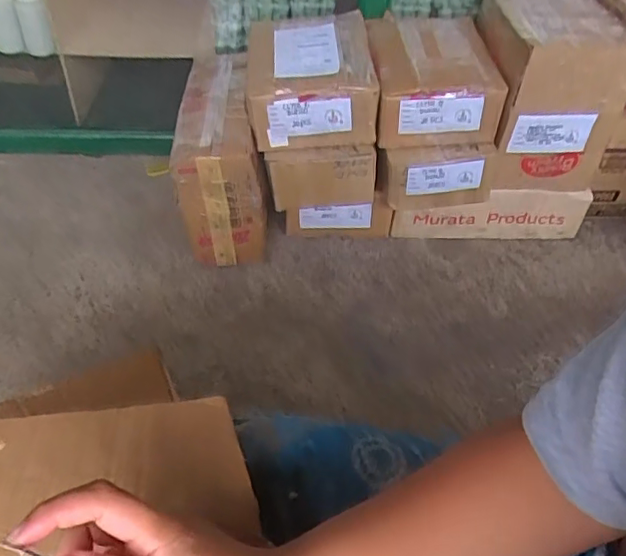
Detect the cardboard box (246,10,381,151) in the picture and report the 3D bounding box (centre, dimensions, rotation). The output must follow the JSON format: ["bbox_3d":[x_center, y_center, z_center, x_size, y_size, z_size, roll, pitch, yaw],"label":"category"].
[{"bbox_3d":[-0.006,-0.457,1.268,0.268,0.148,0.357,-2,46,-4],"label":"cardboard box"}]

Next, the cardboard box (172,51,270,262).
[{"bbox_3d":[-0.207,-0.279,1.350,0.188,0.330,0.413,-2,46,-5],"label":"cardboard box"}]

